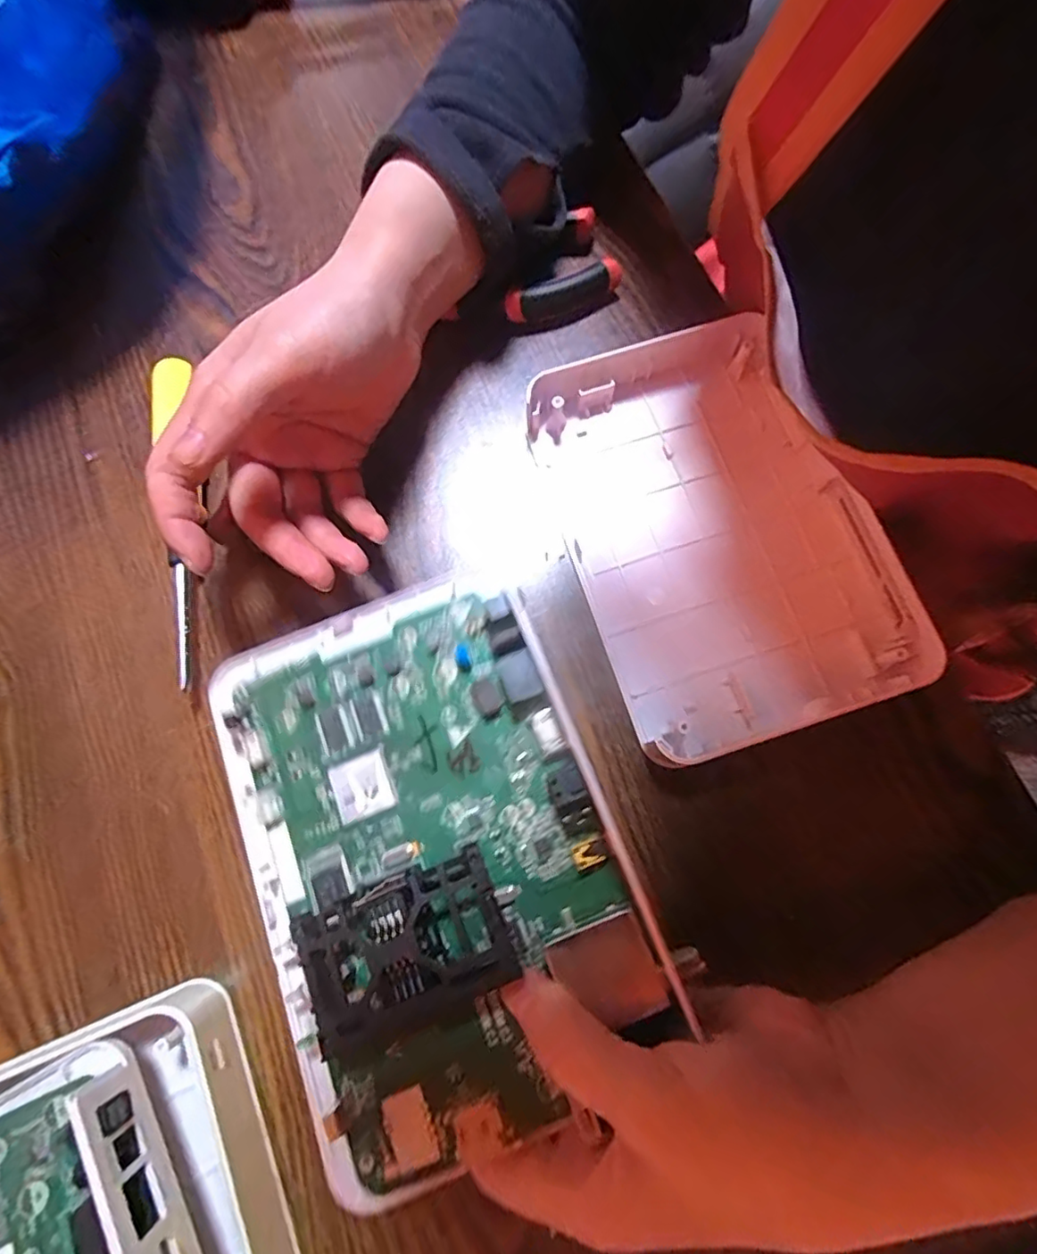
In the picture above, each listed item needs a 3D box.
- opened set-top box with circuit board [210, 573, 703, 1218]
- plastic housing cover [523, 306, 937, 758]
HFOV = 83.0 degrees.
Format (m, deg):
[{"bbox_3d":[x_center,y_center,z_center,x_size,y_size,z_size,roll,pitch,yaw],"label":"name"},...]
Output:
[{"bbox_3d":[-0.031,0.069,0.191,0.115,0.022,0.171,-21,75,-3],"label":"opened set-top box with circuit board"},{"bbox_3d":[0.085,-0.044,0.255,0.119,0.023,0.180,-18,75,-3],"label":"plastic housing cover"}]

